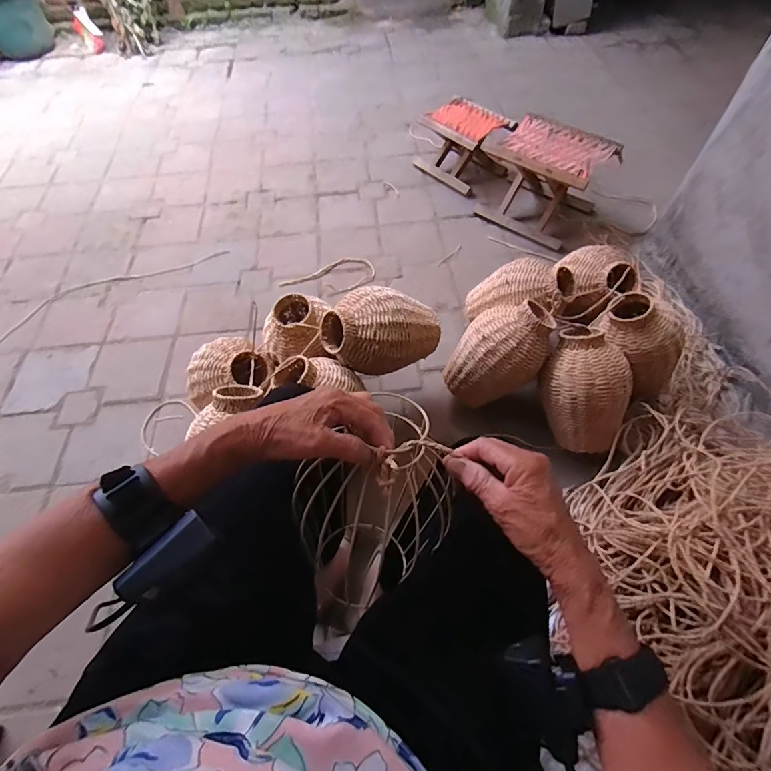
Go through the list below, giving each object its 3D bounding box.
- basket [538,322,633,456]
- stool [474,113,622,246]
[{"bbox_3d":[0.425,0.012,0.880,0.171,0.256,0.160,-5,32,20],"label":"basket"},{"bbox_3d":[0.499,-0.647,1.305,0.337,0.231,0.270,28,62,16],"label":"stool"}]

